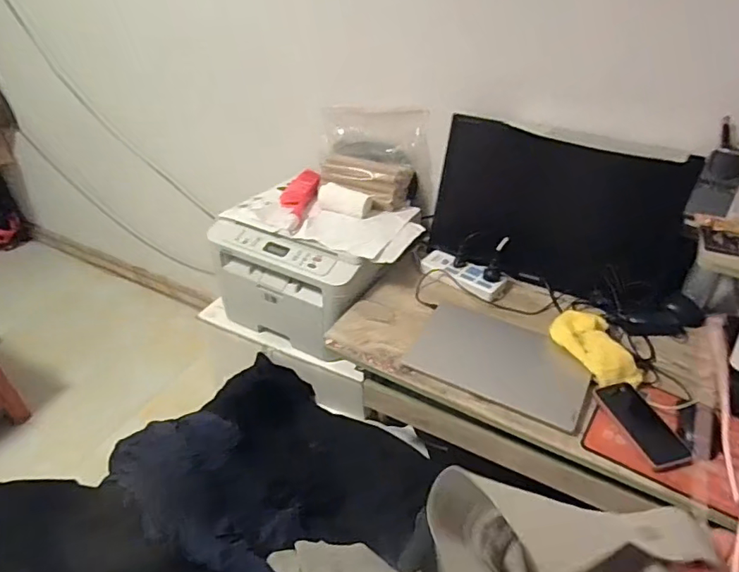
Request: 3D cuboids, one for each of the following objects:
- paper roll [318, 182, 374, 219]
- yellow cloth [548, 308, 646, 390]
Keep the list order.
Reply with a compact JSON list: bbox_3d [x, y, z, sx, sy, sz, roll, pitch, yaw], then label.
[{"bbox_3d":[-0.060,-0.196,1.218,0.130,0.049,0.053,17,39,1],"label":"paper roll"},{"bbox_3d":[0.413,0.108,0.963,0.106,0.054,0.183,-12,40,-15],"label":"yellow cloth"}]

